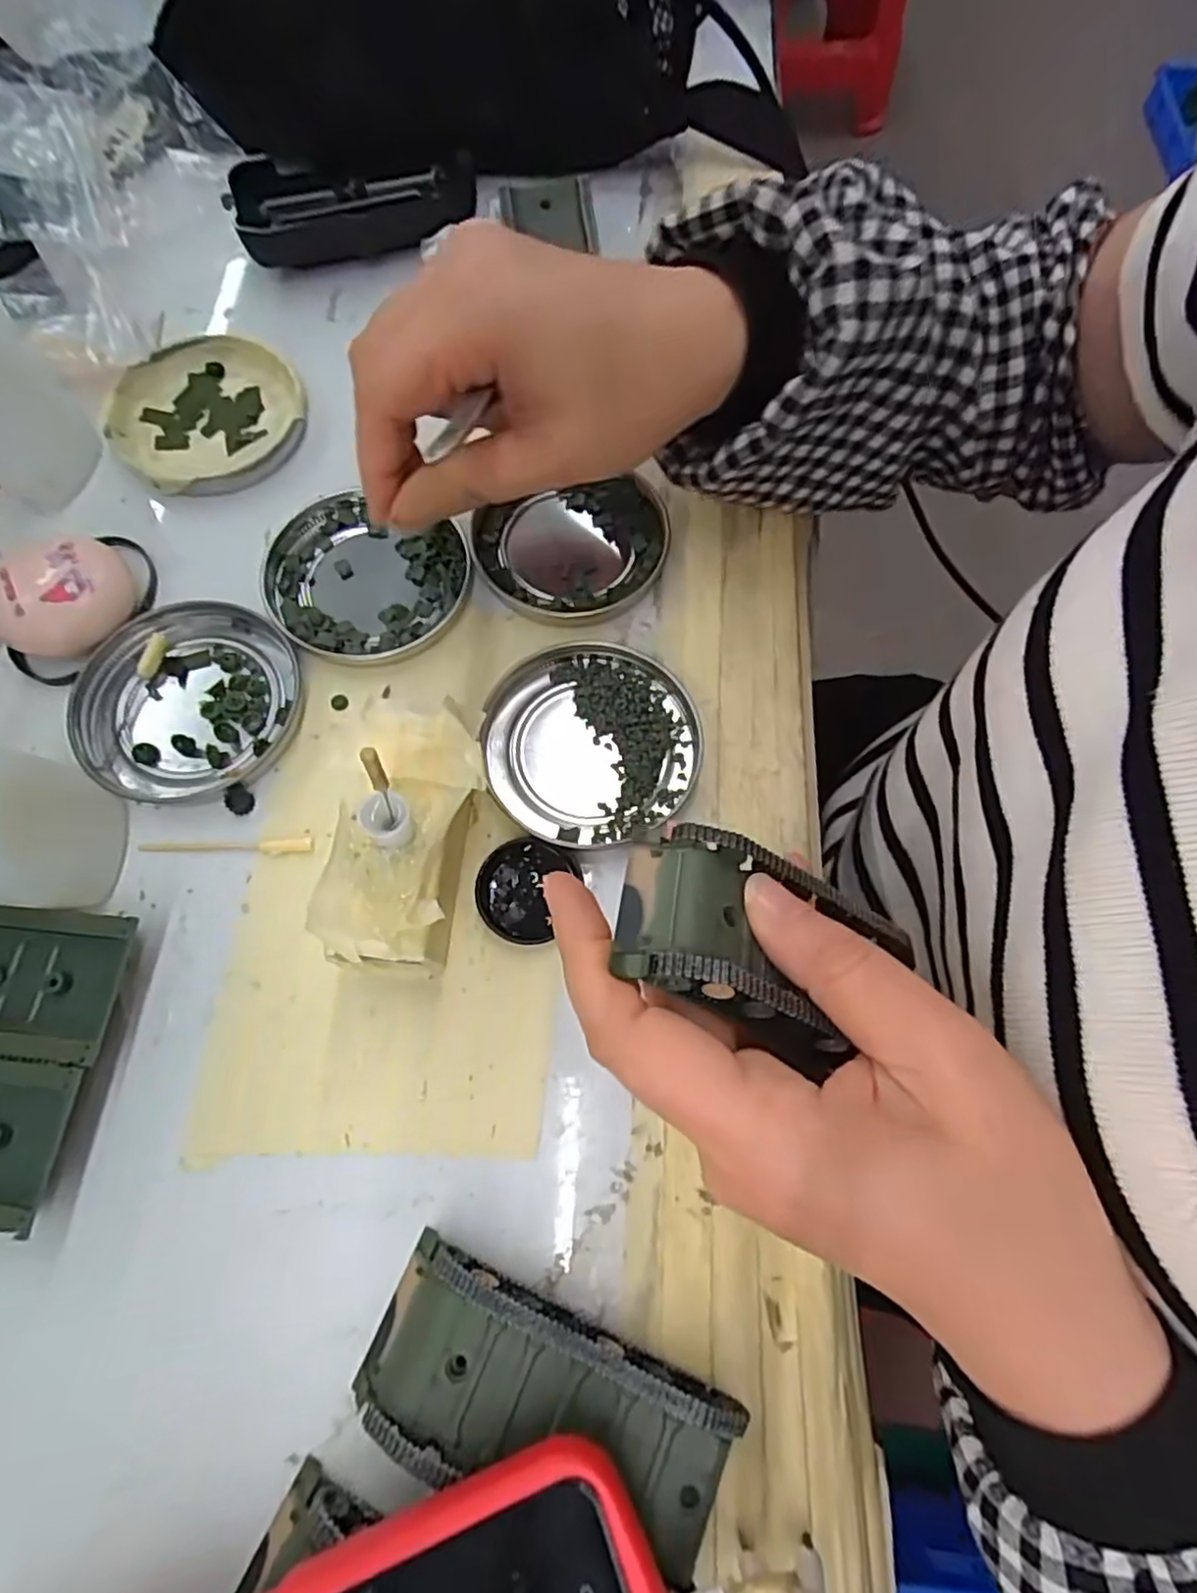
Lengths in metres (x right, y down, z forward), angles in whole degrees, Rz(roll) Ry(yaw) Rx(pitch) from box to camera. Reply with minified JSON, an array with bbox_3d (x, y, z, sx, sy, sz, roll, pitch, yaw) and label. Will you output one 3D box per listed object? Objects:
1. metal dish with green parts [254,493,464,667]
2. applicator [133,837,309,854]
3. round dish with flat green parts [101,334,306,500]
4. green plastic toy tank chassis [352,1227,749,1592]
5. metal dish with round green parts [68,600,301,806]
[{"bbox_3d":[-0.096,-0.086,0.275,0.077,0.010,0.069,24,72,6],"label":"metal dish with green parts"},{"bbox_3d":[-0.129,0.018,0.241,0.058,0.004,0.006,-2,71,-3],"label":"applicator"},{"bbox_3d":[-0.169,-0.166,0.301,0.078,0.012,0.080,1,71,-2],"label":"round dish with flat green parts"},{"bbox_3d":[-0.015,0.159,0.186,0.095,0.024,0.042,20,71,5],"label":"green plastic toy tank chassis"},{"bbox_3d":[-0.152,-0.036,0.257,0.076,0.008,0.075,-12,72,-6],"label":"metal dish with round green parts"}]

